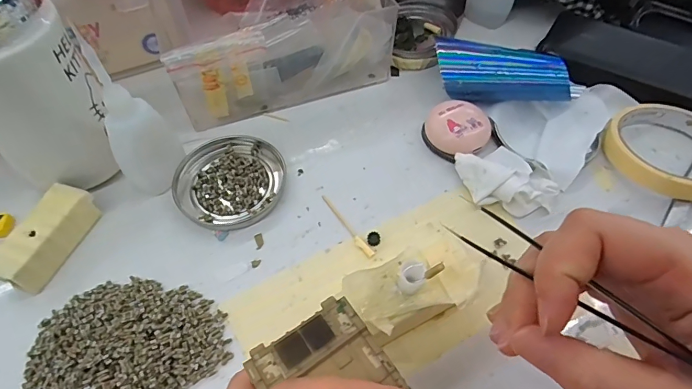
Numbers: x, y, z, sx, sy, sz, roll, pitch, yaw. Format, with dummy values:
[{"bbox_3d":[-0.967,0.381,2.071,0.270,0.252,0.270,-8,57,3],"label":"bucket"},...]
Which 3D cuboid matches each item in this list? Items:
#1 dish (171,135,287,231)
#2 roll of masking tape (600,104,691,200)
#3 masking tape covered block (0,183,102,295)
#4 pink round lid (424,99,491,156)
[{"bbox_3d":[-0.084,-0.011,0.307,0.076,0.010,0.078,0,56,0],"label":"dish"},{"bbox_3d":[0.244,-0.035,0.312,0.086,0.021,0.086,0,56,0],"label":"roll of masking tape"},{"bbox_3d":[-0.192,0.026,0.268,0.026,0.023,0.066,19,58,13],"label":"masking tape covered block"},{"bbox_3d":[0.087,-0.050,0.324,0.044,0.023,0.044,0,56,0],"label":"pink round lid"}]

